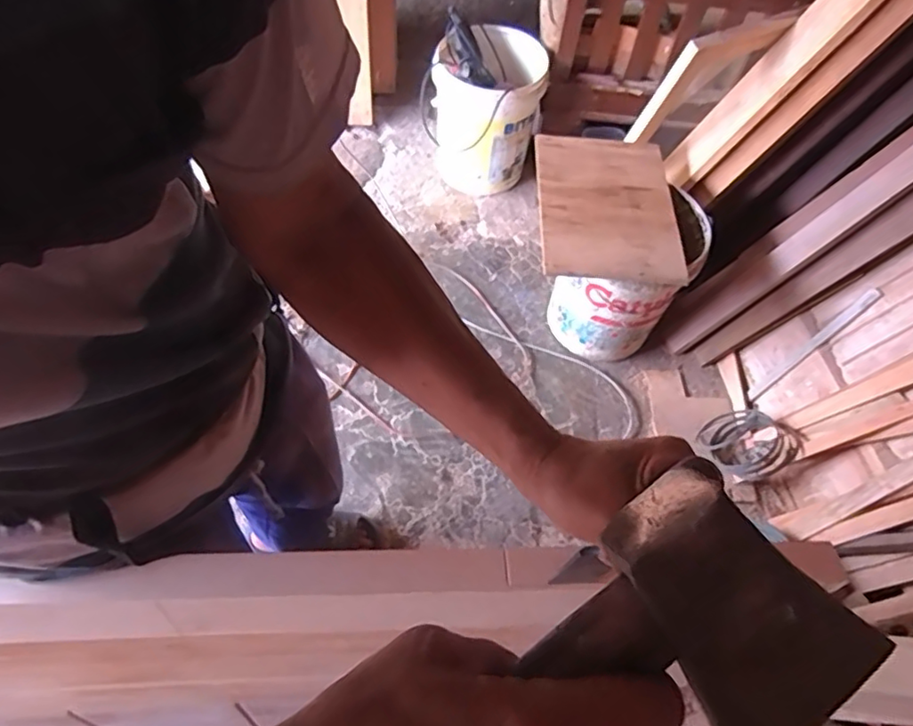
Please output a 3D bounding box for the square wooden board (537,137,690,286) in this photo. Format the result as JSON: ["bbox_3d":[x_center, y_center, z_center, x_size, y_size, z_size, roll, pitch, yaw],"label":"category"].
[{"bbox_3d":[0.323,-0.347,1.293,0.294,0.021,0.413,3,59,-1],"label":"square wooden board"}]

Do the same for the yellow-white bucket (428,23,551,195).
[{"bbox_3d":[0.079,-0.719,1.712,0.312,0.365,0.263,8,58,0],"label":"yellow-white bucket"}]

